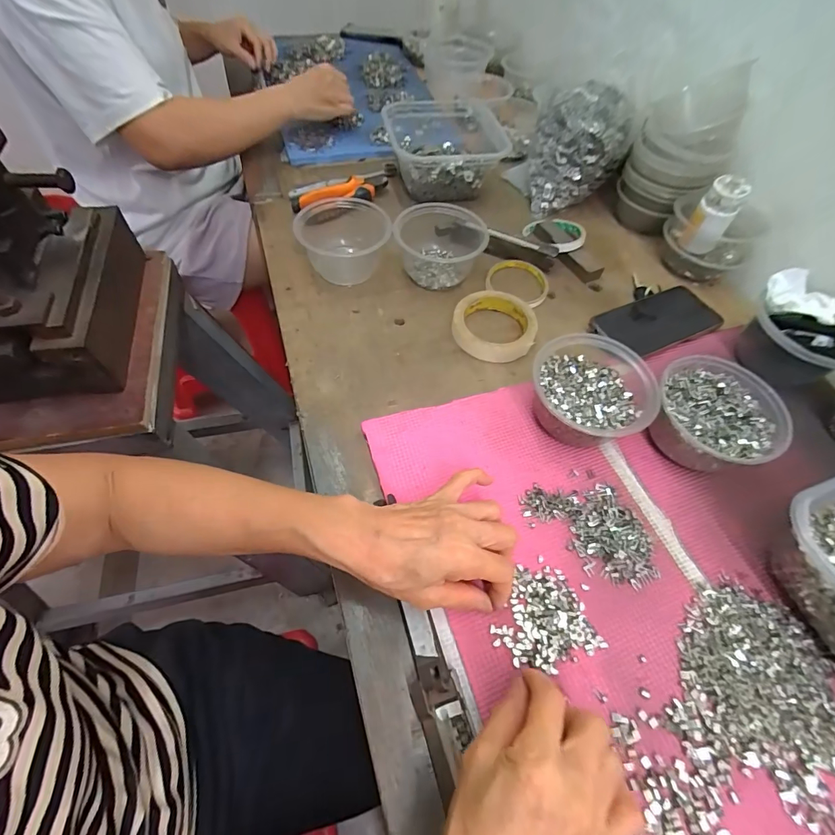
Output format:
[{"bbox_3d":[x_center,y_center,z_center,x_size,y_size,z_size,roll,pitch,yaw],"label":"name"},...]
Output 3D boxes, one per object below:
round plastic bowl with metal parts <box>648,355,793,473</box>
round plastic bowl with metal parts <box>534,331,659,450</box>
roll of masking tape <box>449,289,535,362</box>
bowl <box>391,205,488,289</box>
[{"bbox_3d":[0.287,-0.001,0.409,0.109,0.057,0.117,1,58,-1],"label":"round plastic bowl with metal parts"},{"bbox_3d":[0.170,-0.021,0.414,0.108,0.059,0.110,1,58,-1],"label":"round plastic bowl with metal parts"},{"bbox_3d":[0.092,-0.112,0.500,0.095,0.023,0.095,1,58,-1],"label":"roll of masking tape"},{"bbox_3d":[0.030,-0.226,0.543,0.111,0.061,0.114,1,58,-1],"label":"bowl"}]

